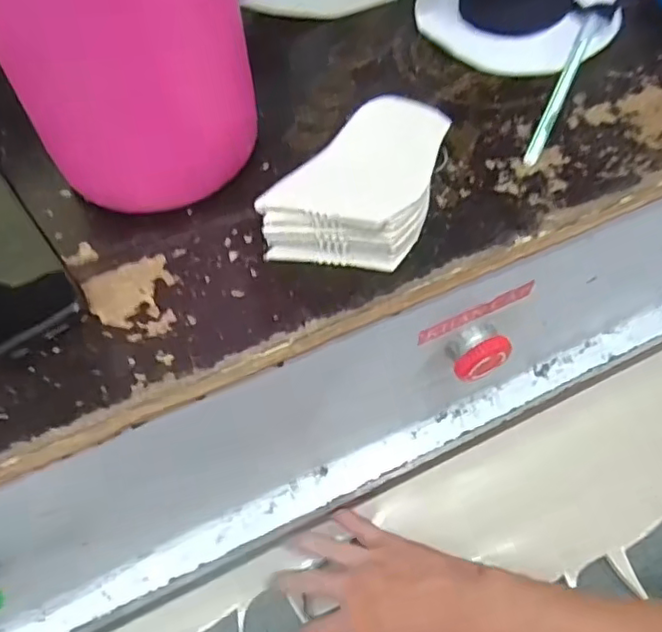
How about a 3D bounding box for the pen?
[{"bbox_3d":[0.143,-0.142,0.375,0.012,0.011,0.146,22,59,18],"label":"pen"}]

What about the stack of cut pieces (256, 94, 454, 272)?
[{"bbox_3d":[0.014,-0.072,0.324,0.075,0.033,0.096,13,57,13],"label":"stack of cut pieces"}]

